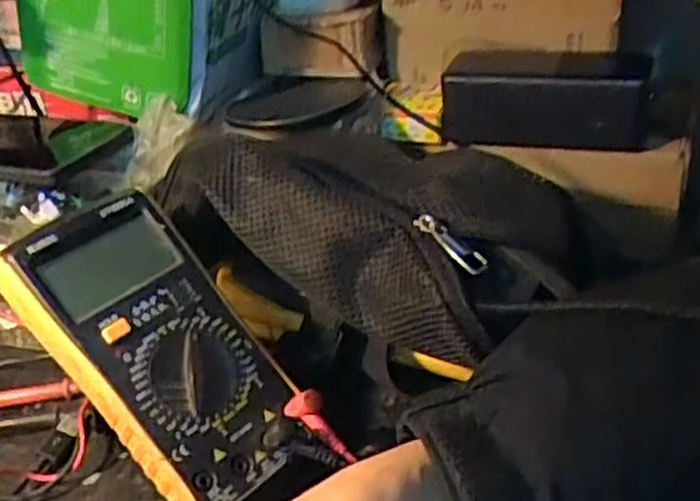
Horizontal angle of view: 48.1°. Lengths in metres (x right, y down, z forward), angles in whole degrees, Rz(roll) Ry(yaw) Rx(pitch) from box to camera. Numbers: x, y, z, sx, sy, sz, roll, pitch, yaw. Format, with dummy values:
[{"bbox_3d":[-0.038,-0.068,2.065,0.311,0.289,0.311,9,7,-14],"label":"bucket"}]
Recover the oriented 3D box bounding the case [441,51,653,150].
[{"bbox_3d":[0.129,-0.101,0.514,0.128,0.051,0.051,5,32,21],"label":"case"}]

